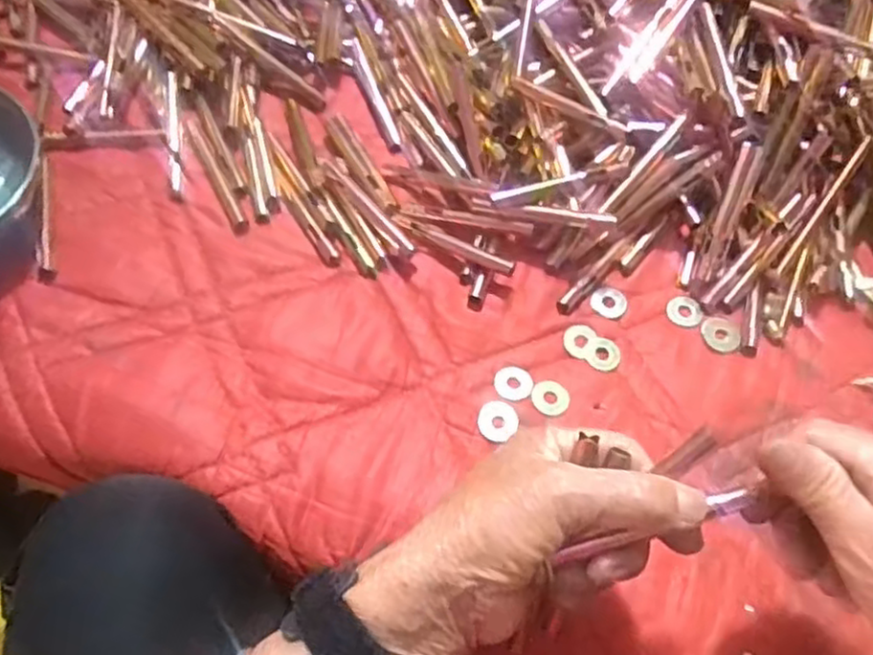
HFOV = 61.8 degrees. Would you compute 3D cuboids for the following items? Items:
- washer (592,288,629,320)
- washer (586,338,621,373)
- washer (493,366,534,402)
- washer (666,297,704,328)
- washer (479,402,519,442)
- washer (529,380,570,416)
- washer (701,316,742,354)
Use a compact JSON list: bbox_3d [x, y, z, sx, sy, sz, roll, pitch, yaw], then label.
[{"bbox_3d":[0.109,-0.015,0.457,0.022,0.004,0.021,1,62,-2],"label":"washer"},{"bbox_3d":[0.101,0.016,0.441,0.021,0.004,0.021,1,62,-2],"label":"washer"},{"bbox_3d":[0.045,0.032,0.424,0.022,0.004,0.021,1,62,-2],"label":"washer"},{"bbox_3d":[0.158,-0.010,0.463,0.022,0.004,0.022,1,62,-2],"label":"washer"},{"bbox_3d":[0.035,0.053,0.414,0.022,0.004,0.024,-2,61,4],"label":"washer"},{"bbox_3d":[0.066,0.041,0.422,0.021,0.006,0.022,27,64,11],"label":"washer"},{"bbox_3d":[0.173,0.004,0.442,0.023,0.004,0.025,1,62,-2],"label":"washer"}]

